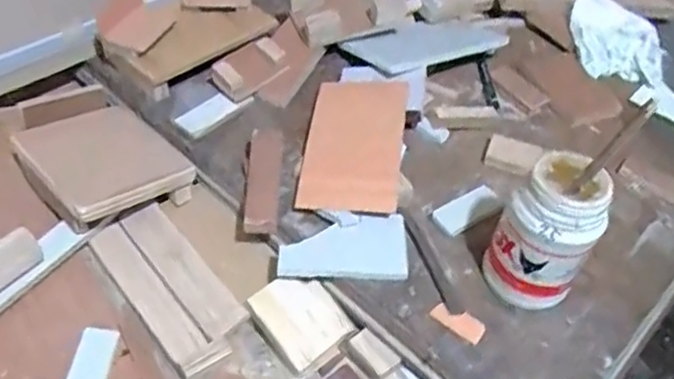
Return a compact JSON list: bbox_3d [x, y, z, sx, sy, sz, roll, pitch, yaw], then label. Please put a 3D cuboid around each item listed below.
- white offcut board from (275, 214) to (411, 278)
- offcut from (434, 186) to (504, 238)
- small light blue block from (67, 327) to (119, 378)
[{"bbox_3d":[0.006,0.054,0.587,0.117,0.014,0.063,3,48,-5],"label":"white offcut board"},{"bbox_3d":[0.134,0.020,0.631,0.073,0.007,0.035,-27,61,-18],"label":"offcut"},{"bbox_3d":[-0.211,0.155,0.528,0.031,0.011,0.080,5,47,-2],"label":"small light blue block"}]

